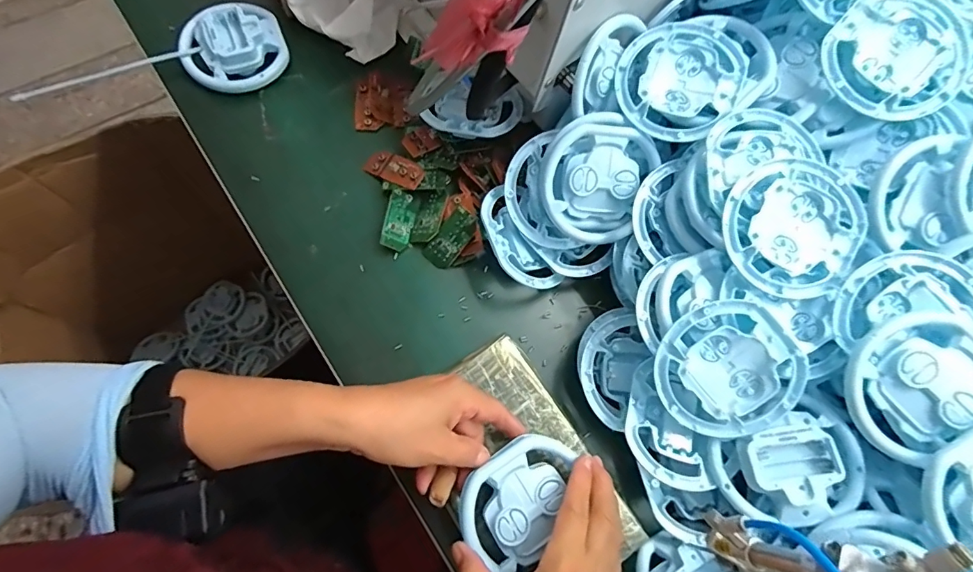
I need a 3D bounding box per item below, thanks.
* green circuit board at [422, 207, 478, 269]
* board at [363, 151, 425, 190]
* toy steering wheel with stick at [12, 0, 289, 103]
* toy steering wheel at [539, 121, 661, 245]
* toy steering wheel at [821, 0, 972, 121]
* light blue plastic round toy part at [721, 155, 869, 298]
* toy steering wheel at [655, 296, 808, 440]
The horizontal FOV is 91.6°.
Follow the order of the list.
[{"bbox_3d":[-0.033,-0.044,0.446,0.028,0.006,0.059,43,106,11],"label":"green circuit board"},{"bbox_3d":[-0.090,-0.116,0.465,0.060,0.008,0.028,24,74,6],"label":"board"},{"bbox_3d":[-0.320,-0.232,0.474,0.230,0.042,0.094,-8,73,-11],"label":"toy steering wheel with stick"},{"bbox_3d":[0.093,-0.091,0.414,0.091,0.016,0.101,15,108,-10],"label":"toy steering wheel"},{"bbox_3d":[0.322,-0.182,0.372,0.098,0.019,0.106,43,91,8],"label":"toy steering wheel"},{"bbox_3d":[0.235,-0.046,0.361,0.099,0.026,0.099,0,73,-1],"label":"light blue plastic round toy part"},{"bbox_3d":[0.179,0.064,0.360,0.100,0.023,0.100,1,100,7],"label":"toy steering wheel"}]

